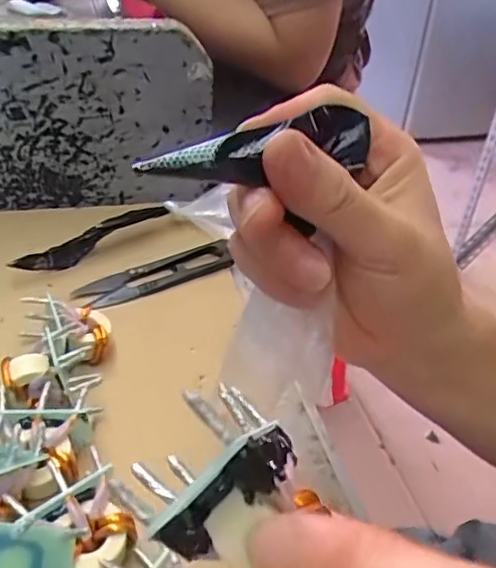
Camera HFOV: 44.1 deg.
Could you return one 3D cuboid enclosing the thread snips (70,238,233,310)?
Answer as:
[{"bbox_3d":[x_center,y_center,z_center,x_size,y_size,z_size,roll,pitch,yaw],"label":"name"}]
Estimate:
[{"bbox_3d":[-0.054,-0.006,0.368,0.098,0.010,0.024,-17,41,-27],"label":"thread snips"}]

